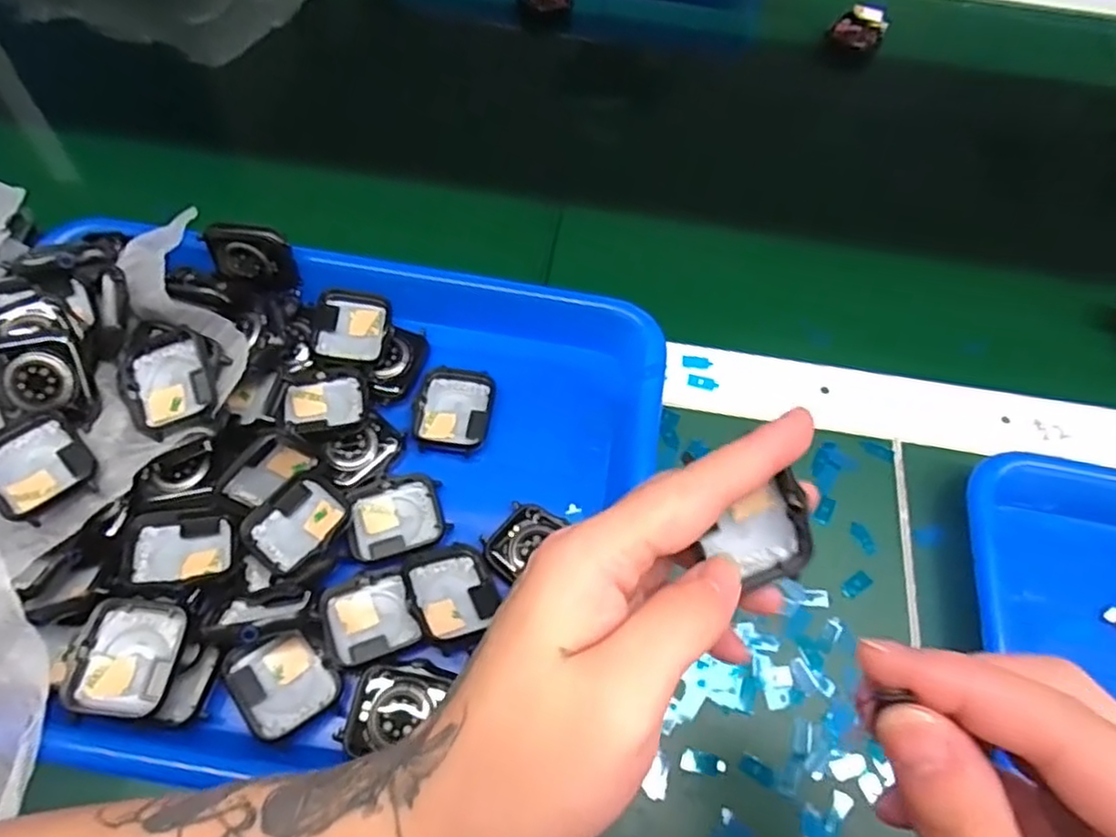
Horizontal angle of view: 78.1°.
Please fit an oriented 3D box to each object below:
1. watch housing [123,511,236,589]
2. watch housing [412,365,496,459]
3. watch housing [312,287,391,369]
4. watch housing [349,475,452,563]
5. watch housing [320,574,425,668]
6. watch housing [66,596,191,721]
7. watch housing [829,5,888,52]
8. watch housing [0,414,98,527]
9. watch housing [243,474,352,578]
[{"bbox_3d":[-0.161,0.056,0.295,0.041,0.011,0.035,4,57,-19],"label":"watch housing"},{"bbox_3d":[-0.052,-0.004,0.349,0.037,0.008,0.044,9,62,2],"label":"watch housing"},{"bbox_3d":[-0.105,-0.047,0.351,0.035,0.008,0.042,4,62,-1],"label":"watch housing"},{"bbox_3d":[-0.074,0.048,0.321,0.043,0.010,0.037,-13,64,-10],"label":"watch housing"},{"bbox_3d":[-0.081,0.087,0.300,0.038,0.007,0.035,-13,60,-29],"label":"watch housing"},{"bbox_3d":[-0.168,0.094,0.271,0.037,0.012,0.043,8,62,-9],"label":"watch housing"},{"bbox_3d":[0.234,-0.303,0.534,0.038,0.017,0.035,26,64,10],"label":"watch housing"},{"bbox_3d":[-0.215,0.021,0.283,0.045,0.015,0.036,38,66,15],"label":"watch housing"},{"bbox_3d":[-0.116,0.047,0.309,0.038,0.011,0.042,37,66,15],"label":"watch housing"}]

